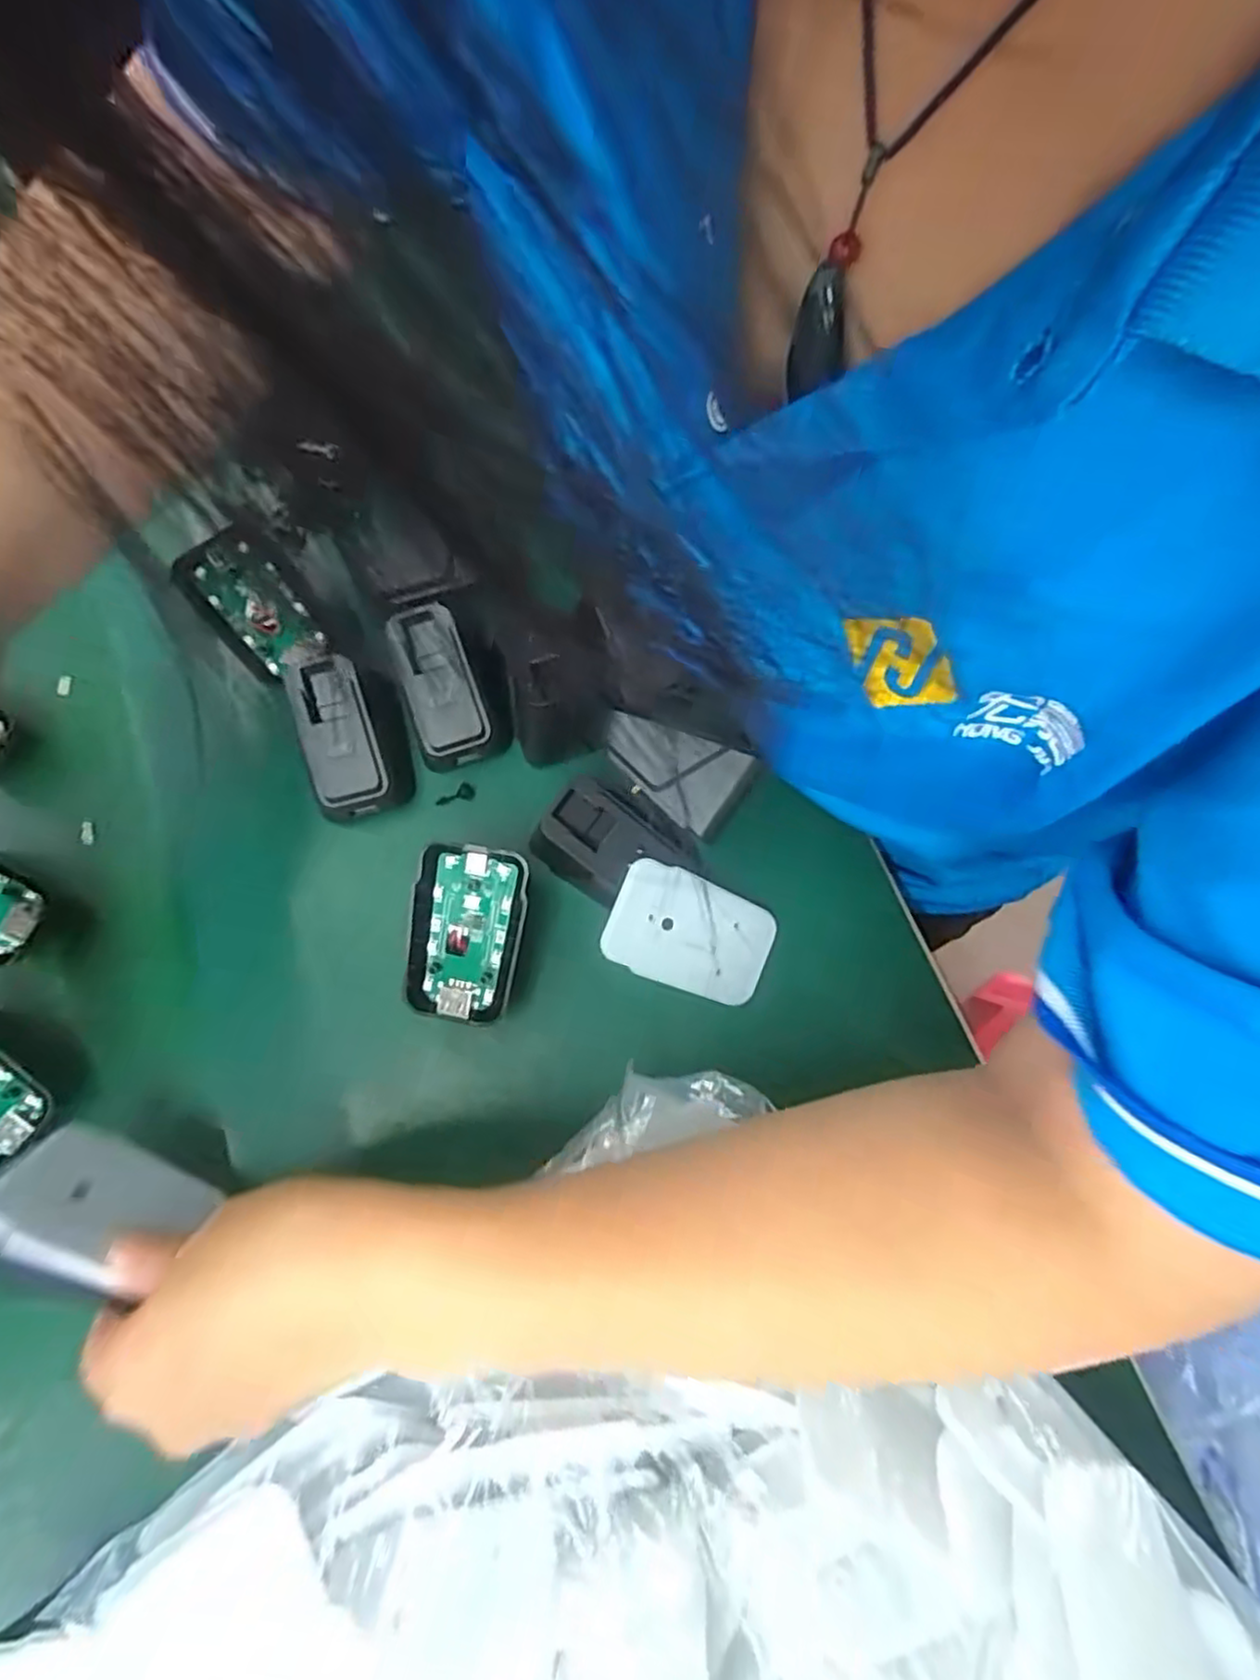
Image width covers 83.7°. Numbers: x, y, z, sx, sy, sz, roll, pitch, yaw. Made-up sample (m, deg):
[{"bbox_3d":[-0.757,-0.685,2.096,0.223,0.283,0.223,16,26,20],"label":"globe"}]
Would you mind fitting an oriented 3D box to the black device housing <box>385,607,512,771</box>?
[{"bbox_3d":[-0.079,-0.069,0.320,0.043,0.026,0.068,-11,96,-2],"label":"black device housing"}]

